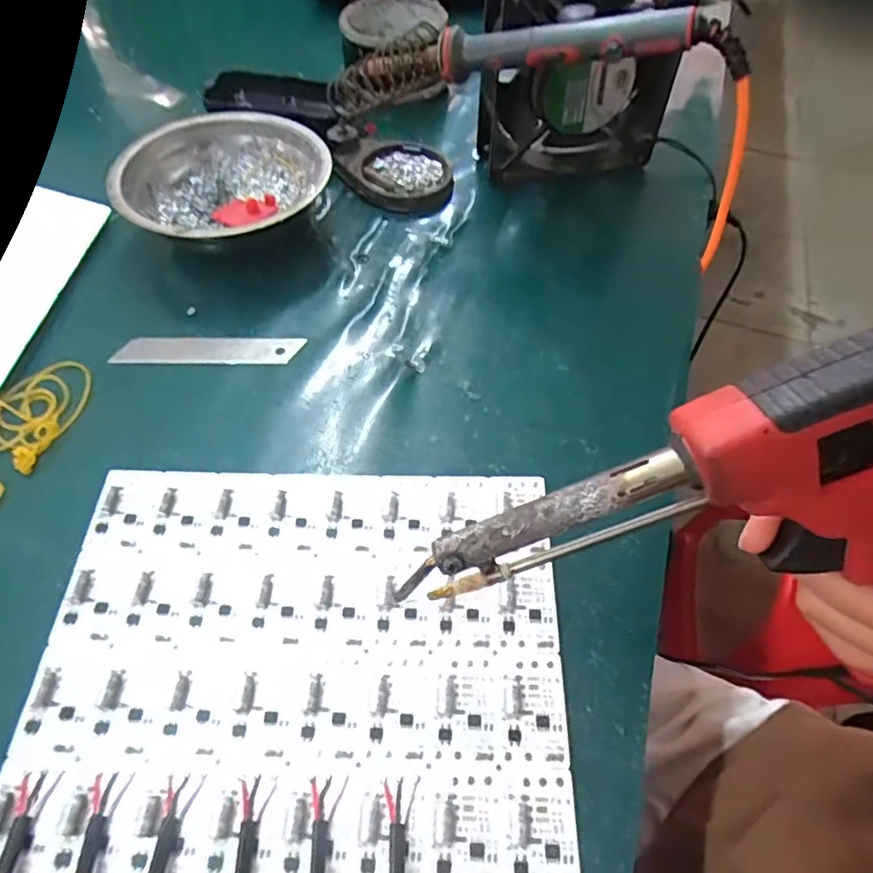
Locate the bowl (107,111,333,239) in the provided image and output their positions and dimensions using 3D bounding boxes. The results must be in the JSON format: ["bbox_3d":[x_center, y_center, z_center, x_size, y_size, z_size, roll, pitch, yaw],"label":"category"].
[{"bbox_3d":[-0.137,-0.158,0.385,0.124,0.037,0.124,1,56,-2],"label":"bowl"}]

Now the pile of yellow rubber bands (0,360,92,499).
[{"bbox_3d":[-0.202,-0.004,0.294,0.041,0.008,0.089,2,56,-1],"label":"pile of yellow rubber bands"}]

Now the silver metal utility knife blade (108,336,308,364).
[{"bbox_3d":[-0.124,-0.049,0.331,0.098,0.004,0.019,1,56,-3],"label":"silver metal utility knife blade"}]

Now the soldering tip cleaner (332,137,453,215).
[{"bbox_3d":[-0.029,-0.189,0.427,0.086,0.012,0.068,28,59,16],"label":"soldering tip cleaner"}]

